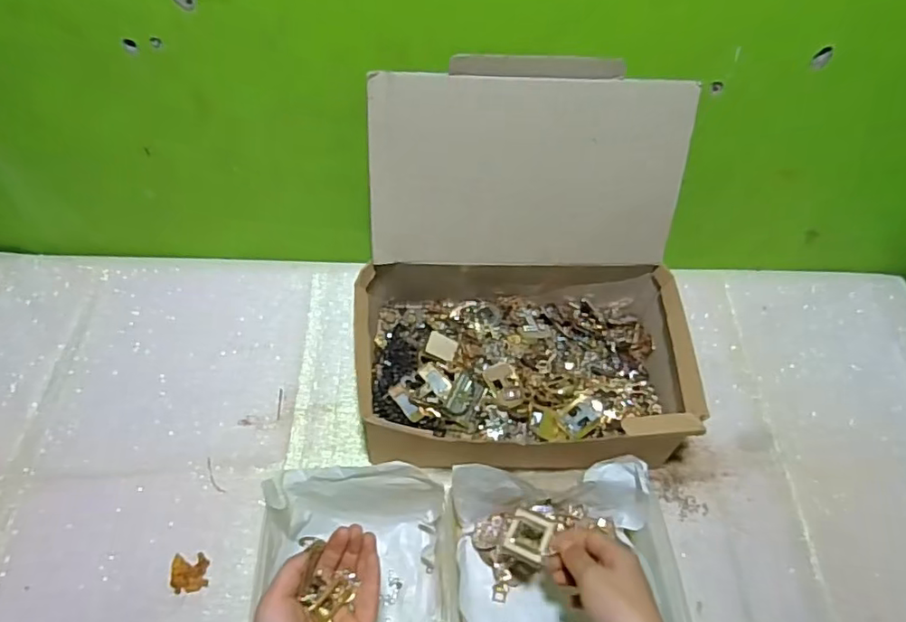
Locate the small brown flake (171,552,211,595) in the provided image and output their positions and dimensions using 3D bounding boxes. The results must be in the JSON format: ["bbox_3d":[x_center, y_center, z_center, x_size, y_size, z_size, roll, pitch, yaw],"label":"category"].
[{"bbox_3d":[-0.246,0.245,0.542,0.032,0.004,0.034,-9,57,-8],"label":"small brown flake"}]

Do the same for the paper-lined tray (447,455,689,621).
[{"bbox_3d":[0.101,0.244,0.506,0.197,0.096,0.204,-4,57,-5],"label":"paper-lined tray"}]

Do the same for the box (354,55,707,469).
[{"bbox_3d":[0.074,-0.025,0.573,0.332,0.275,0.288,3,56,0],"label":"box"}]

